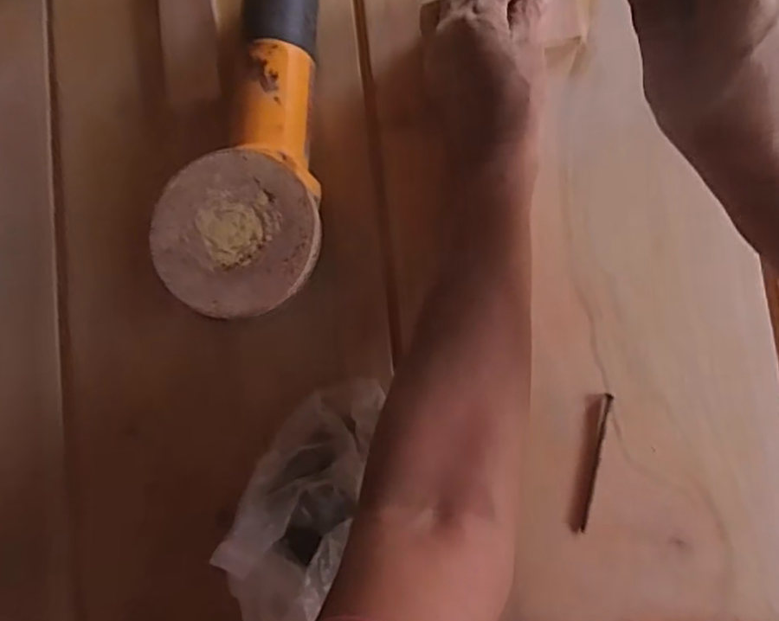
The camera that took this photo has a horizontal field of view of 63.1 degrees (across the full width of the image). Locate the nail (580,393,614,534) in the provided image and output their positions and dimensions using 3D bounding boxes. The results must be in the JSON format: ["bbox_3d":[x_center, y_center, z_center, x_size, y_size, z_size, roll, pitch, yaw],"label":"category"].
[{"bbox_3d":[0.144,0.106,0.442,0.006,0.004,0.096,11,87,9],"label":"nail"}]

